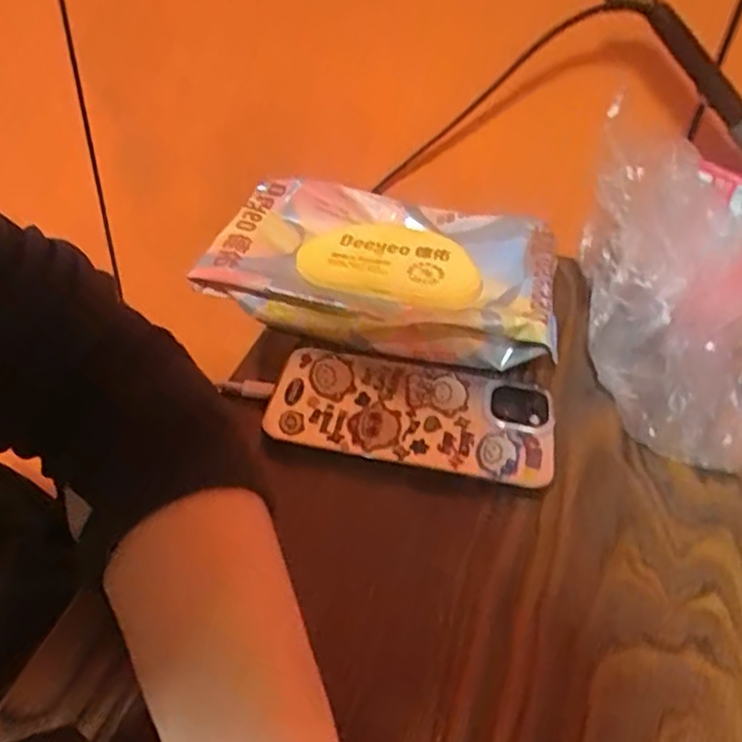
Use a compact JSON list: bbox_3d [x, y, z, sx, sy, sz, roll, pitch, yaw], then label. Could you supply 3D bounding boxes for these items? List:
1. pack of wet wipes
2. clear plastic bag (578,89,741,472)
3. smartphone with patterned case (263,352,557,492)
[{"bbox_3d":[0.004,-0.068,0.443,0.212,0.036,0.133,7,42,2],"label":"pack of wet wipes"},{"bbox_3d":[0.171,-0.044,0.393,0.131,0.116,0.156,22,45,18],"label":"clear plastic bag"},{"bbox_3d":[0.022,0.023,0.380,0.148,0.012,0.075,12,43,7],"label":"smartphone with patterned case"}]

